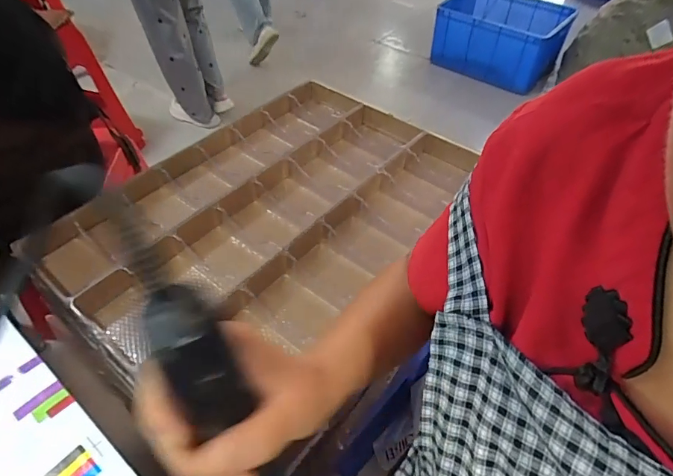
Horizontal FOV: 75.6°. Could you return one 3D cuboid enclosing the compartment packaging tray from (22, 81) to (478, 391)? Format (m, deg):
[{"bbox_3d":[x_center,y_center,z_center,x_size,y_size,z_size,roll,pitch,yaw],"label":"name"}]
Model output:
[{"bbox_3d":[-0.096,-0.084,0.763,0.404,0.074,0.648,26,52,23],"label":"compartment packaging tray"}]

